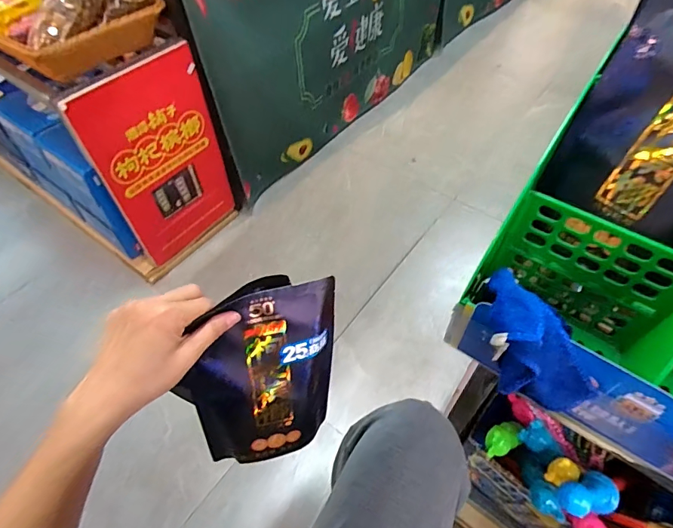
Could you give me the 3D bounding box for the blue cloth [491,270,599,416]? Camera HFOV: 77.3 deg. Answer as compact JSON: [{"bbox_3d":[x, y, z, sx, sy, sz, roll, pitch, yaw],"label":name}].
[{"bbox_3d":[0.162,0.072,0.354,0.061,0.056,0.129,-34,100,-22],"label":"blue cloth"}]

